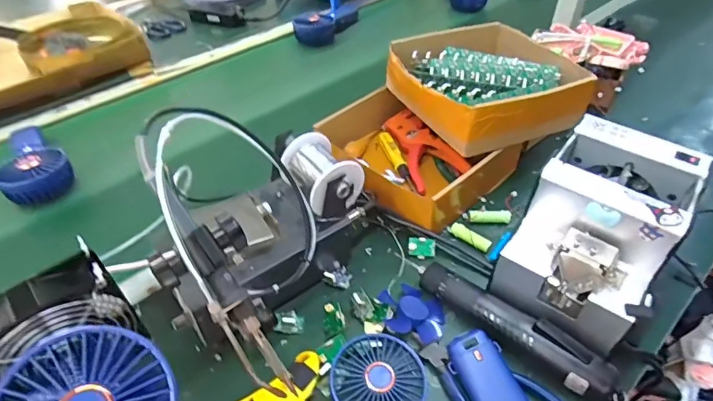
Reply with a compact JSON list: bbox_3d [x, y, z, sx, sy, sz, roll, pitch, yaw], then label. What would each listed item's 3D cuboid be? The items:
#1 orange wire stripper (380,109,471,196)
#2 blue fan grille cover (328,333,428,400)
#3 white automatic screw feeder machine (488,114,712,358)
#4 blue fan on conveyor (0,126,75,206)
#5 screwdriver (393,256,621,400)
[{"bbox_3d":[0.090,-0.080,0.670,0.081,0.025,0.142,-24,50,1],"label":"orange wire stripper"},{"bbox_3d":[0.021,0.165,0.422,0.085,0.020,0.085,-21,46,-19],"label":"blue fan grille cover"},{"bbox_3d":[0.236,0.035,0.465,0.124,0.147,0.177,25,49,26],"label":"white automatic screw feeder machine"},{"bbox_3d":[-0.468,-0.061,0.655,0.083,0.036,0.192,-32,51,-29],"label":"blue fan on conveyor"},{"bbox_3d":[0.139,0.114,0.459,0.228,0.037,0.041,29,51,28],"label":"screwdriver"}]

